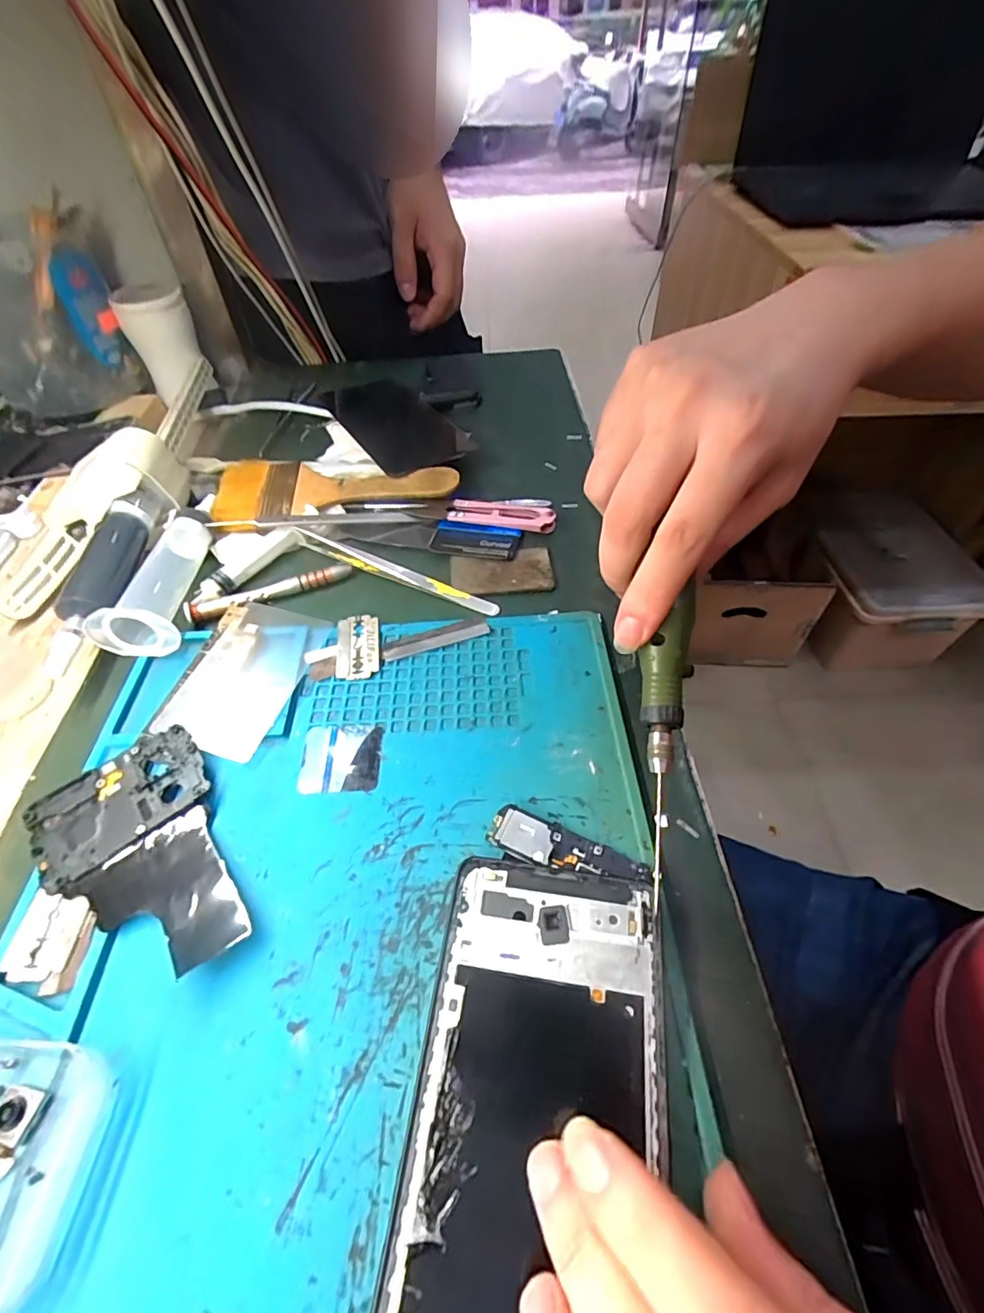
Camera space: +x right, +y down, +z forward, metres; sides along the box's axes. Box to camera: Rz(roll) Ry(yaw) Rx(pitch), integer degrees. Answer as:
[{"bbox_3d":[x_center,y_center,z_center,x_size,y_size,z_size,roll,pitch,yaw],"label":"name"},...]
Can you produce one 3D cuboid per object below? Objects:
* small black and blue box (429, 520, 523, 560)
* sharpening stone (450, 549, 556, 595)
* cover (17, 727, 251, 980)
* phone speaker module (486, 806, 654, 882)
[{"bbox_3d":[-0.011,-0.074,0.337,0.056,0.004,0.030,12,52,10],"label":"small black and blue box"},{"bbox_3d":[0.006,-0.051,0.320,0.060,0.005,0.036,-4,51,-3],"label":"sharpening stone"},{"bbox_3d":[-0.140,0.081,0.211,0.066,0.009,0.105,-31,57,-22],"label":"cover"},{"bbox_3d":[0.030,0.077,0.210,0.062,0.007,0.018,18,53,14],"label":"phone speaker module"}]

